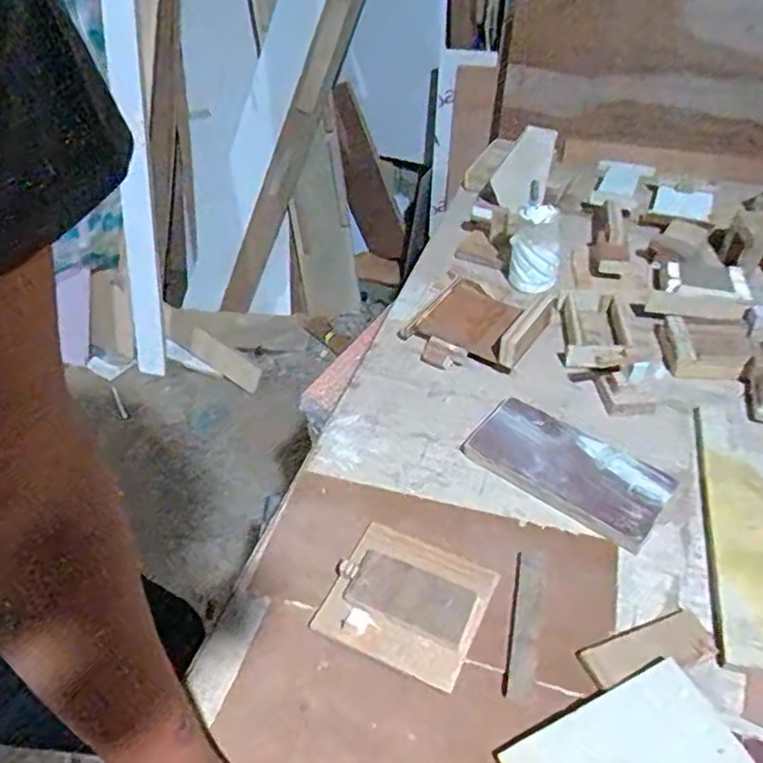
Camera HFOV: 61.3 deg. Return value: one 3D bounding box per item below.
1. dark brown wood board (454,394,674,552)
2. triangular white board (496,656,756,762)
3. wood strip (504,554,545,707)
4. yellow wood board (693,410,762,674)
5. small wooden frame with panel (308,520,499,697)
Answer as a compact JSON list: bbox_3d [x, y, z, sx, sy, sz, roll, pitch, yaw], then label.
[{"bbox_3d":[0.186,0.085,0.654,0.193,0.019,0.094,29,53,28],"label":"dark brown wood board"},{"bbox_3d":[0.174,0.270,0.445,0.150,0.013,0.104,-24,44,-9],"label":"triangular white board"},{"bbox_3d":[0.121,0.201,0.539,0.021,0.007,0.128,9,45,12],"label":"wood strip"},{"bbox_3d":[0.340,0.146,0.584,0.087,0.017,0.232,7,50,10],"label":"yellow wood board"},{"bbox_3d":[0.021,0.187,0.556,0.128,0.029,0.111,18,48,20],"label":"small wooden frame with panel"}]

